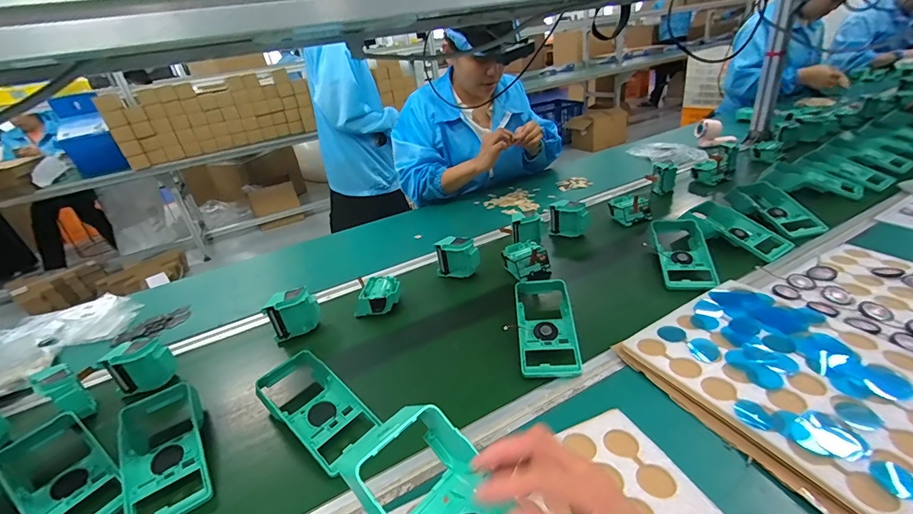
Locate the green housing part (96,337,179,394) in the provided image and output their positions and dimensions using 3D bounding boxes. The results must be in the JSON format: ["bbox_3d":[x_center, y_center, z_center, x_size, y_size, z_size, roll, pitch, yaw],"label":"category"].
[{"bbox_3d":[-0.488,0.169,0.622,0.079,0.080,0.045,-8,28,-6],"label":"green housing part"}]

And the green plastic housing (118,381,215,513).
[{"bbox_3d":[-0.354,0.233,0.494,0.091,0.055,0.201,-22,33,-29],"label":"green plastic housing"}]

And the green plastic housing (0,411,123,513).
[{"bbox_3d":[-0.471,0.254,0.474,0.191,0.044,0.092,15,34,31],"label":"green plastic housing"}]

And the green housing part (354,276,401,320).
[{"bbox_3d":[-0.143,0.073,0.745,0.076,0.042,0.075,-2,28,5],"label":"green housing part"}]

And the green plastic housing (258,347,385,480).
[{"bbox_3d":[-0.178,0.194,0.515,0.176,0.060,0.088,19,36,36],"label":"green plastic housing"}]

